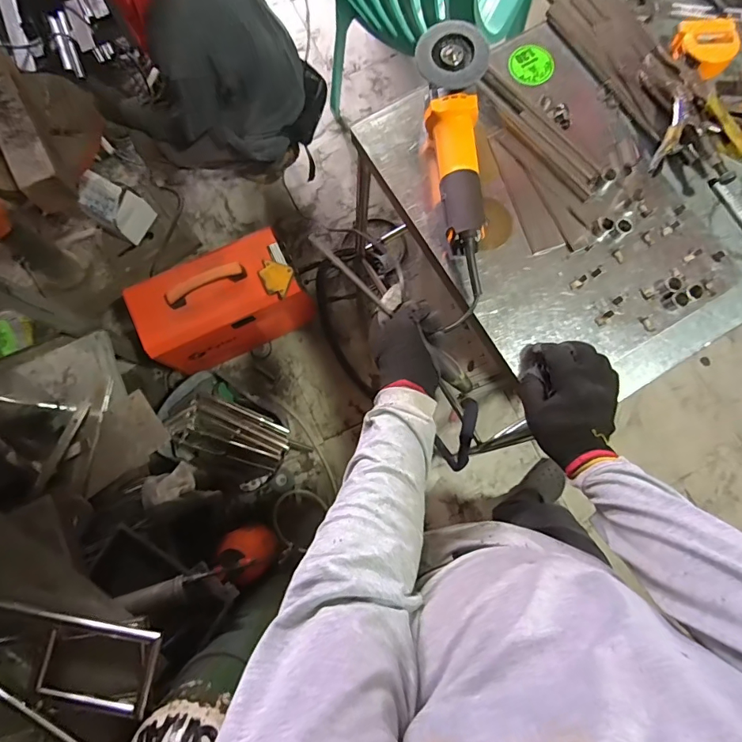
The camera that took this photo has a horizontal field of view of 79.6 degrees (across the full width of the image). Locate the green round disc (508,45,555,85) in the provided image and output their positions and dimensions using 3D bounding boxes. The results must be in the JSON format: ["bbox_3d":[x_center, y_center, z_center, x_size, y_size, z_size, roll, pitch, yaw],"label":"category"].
[{"bbox_3d":[0.251,-0.475,0.690,0.065,0.005,0.063,0,89,2],"label":"green round disc"}]

